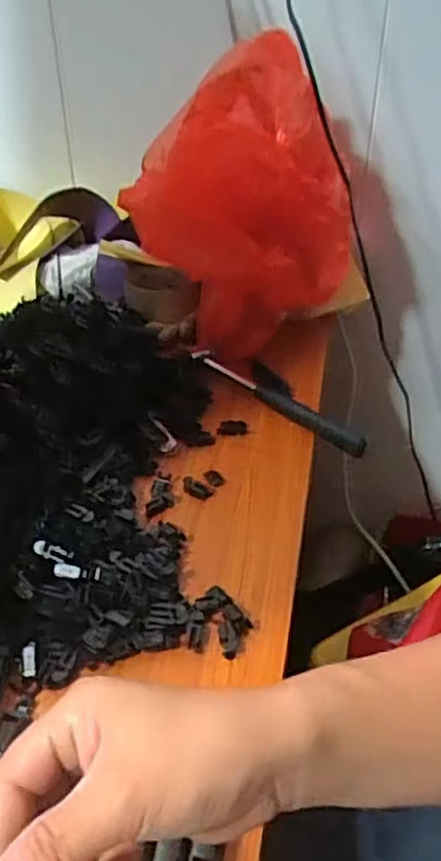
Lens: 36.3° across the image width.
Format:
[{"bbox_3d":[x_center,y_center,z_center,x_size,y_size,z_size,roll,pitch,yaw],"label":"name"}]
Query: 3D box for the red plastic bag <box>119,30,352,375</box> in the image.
[{"bbox_3d":[0.031,-0.228,0.736,0.208,0.311,0.206,8,38,10],"label":"red plastic bag"}]

